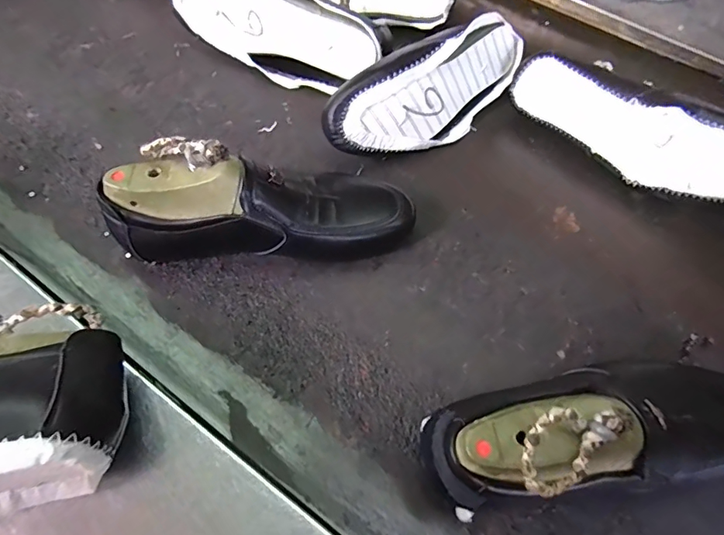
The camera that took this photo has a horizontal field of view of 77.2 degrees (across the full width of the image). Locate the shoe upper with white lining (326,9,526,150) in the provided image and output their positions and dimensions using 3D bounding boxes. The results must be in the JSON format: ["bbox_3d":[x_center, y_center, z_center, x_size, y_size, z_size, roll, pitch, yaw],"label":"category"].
[{"bbox_3d":[0.077,-0.193,0.497,0.253,0.076,0.079,-38,69,-22],"label":"shoe upper with white lining"}]

